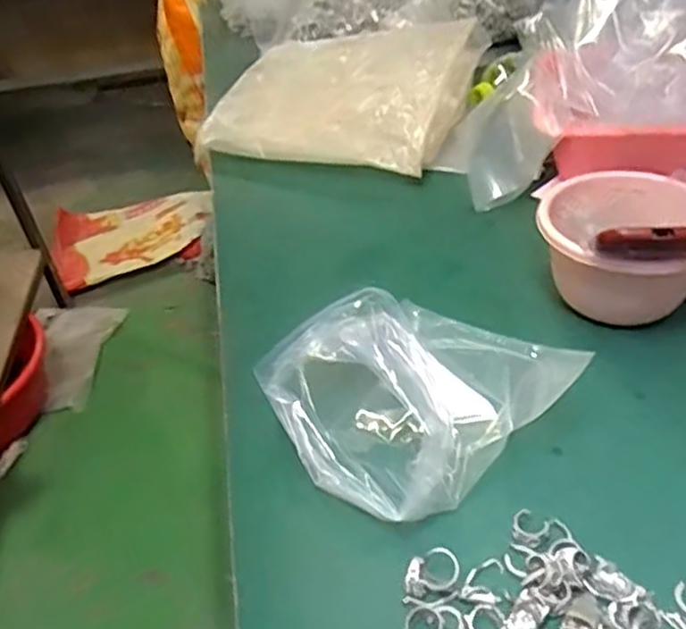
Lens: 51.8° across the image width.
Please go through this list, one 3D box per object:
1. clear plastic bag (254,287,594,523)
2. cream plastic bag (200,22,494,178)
[{"bbox_3d":[0.047,0.040,0.530,0.193,0.093,0.193,-26,43,-22],"label":"clear plastic bag"},{"bbox_3d":[-0.009,-0.280,0.917,0.339,0.060,0.227,7,65,26],"label":"cream plastic bag"}]

